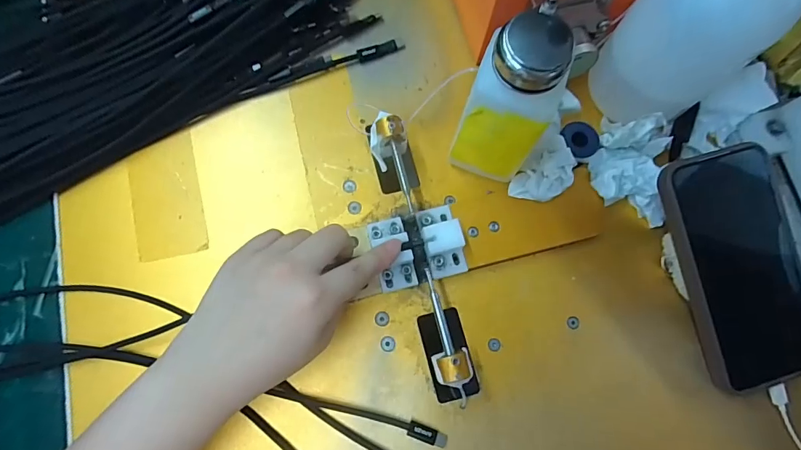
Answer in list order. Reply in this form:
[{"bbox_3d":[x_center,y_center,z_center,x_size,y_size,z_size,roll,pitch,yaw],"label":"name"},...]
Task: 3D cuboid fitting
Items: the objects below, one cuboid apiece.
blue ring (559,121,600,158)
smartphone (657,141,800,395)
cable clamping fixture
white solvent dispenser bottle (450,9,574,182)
[{"bbox_3d":[0.136,-0.065,0.319,0.029,0.007,0.028,0,79,1],"label":"blue ring"},{"bbox_3d":[0.232,0.029,0.288,0.080,0.009,0.161,-15,90,-4],"label":"smartphone"},{"bbox_3d":[0.015,0.023,0.295,0.059,0.048,0.196,-14,78,-5],"label":"cable clamping fixture"},{"bbox_3d":[0.067,-0.069,0.275,0.054,0.128,0.043,18,75,4],"label":"white solvent dispenser bottle"}]

